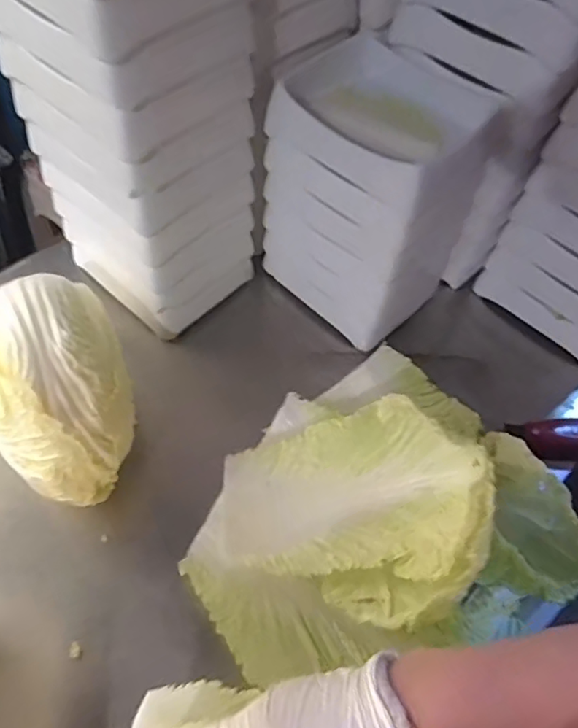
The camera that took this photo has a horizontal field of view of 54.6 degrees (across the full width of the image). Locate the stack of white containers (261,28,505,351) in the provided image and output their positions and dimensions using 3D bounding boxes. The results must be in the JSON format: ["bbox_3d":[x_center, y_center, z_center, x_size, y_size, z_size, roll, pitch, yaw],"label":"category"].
[{"bbox_3d":[0.074,-0.158,0.529,0.153,0.202,0.133,40,63,20],"label":"stack of white containers"}]

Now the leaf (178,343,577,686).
[{"bbox_3d":[0.061,0.105,0.435,0.275,0.101,0.223,-20,61,-17],"label":"leaf"}]

